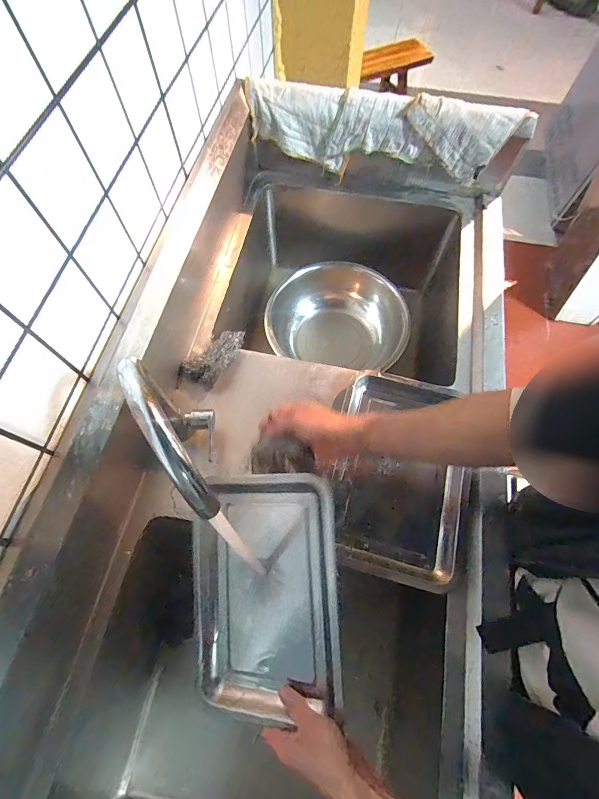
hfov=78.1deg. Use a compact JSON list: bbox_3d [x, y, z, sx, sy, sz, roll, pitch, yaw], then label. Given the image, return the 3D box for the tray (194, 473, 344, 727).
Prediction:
[{"bbox_3d":[-0.049,0.256,0.504,0.201,0.021,0.299,-4,82,13],"label":"tray"}]

